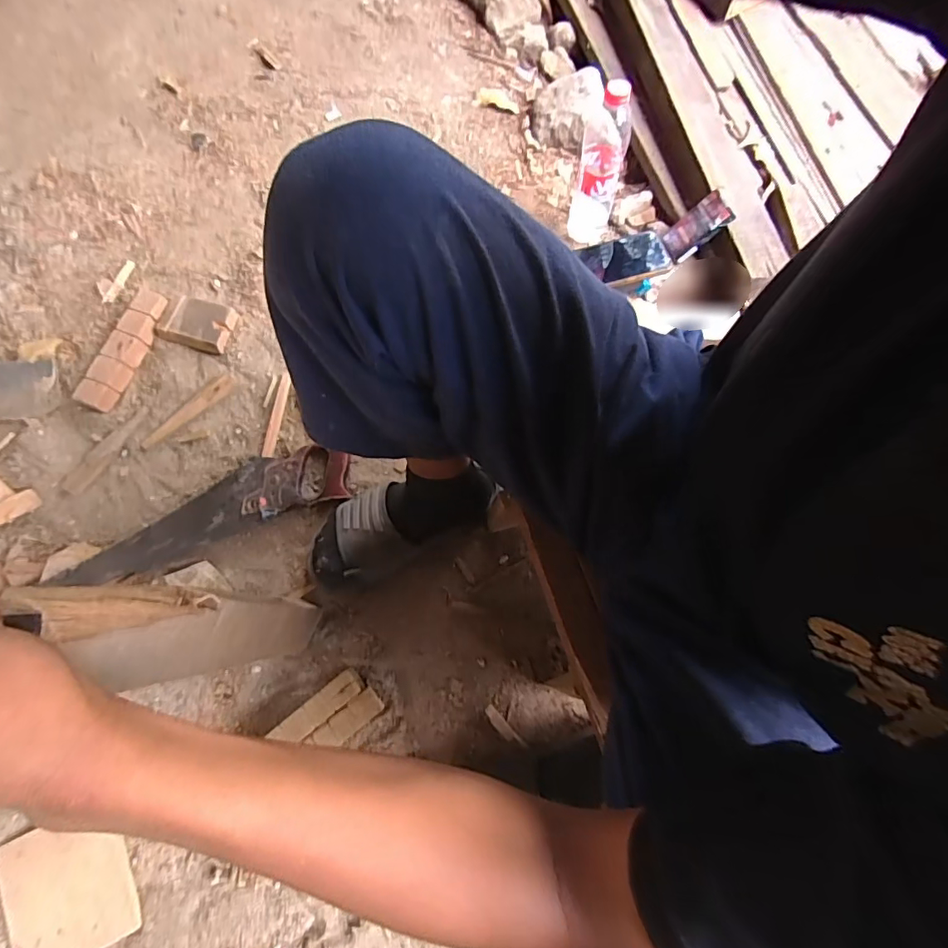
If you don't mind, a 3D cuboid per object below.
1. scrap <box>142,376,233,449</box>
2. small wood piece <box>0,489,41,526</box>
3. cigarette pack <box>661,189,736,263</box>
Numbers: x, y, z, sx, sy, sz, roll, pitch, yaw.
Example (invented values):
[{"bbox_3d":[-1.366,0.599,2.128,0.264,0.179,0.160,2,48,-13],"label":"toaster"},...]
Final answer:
[{"bbox_3d":[-0.409,-0.090,0.725,0.029,0.010,0.148,43,73,11],"label":"scrap"},{"bbox_3d":[-0.601,0.046,0.650,0.070,0.011,0.028,-32,115,-25],"label":"small wood piece"},{"bbox_3d":[0.334,-0.371,0.763,0.020,0.096,0.061,-6,73,-33],"label":"cigarette pack"}]

